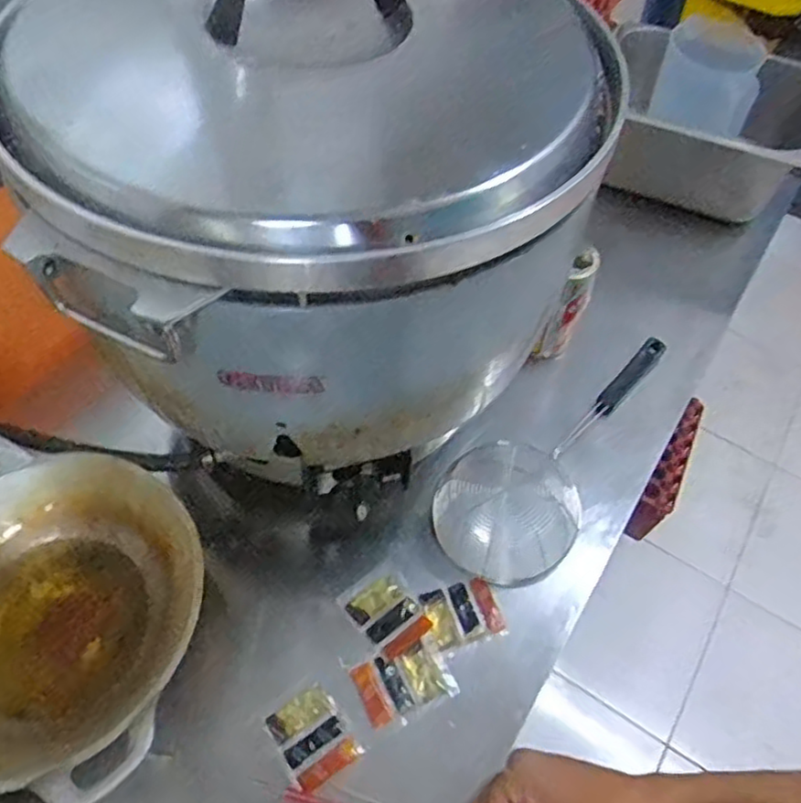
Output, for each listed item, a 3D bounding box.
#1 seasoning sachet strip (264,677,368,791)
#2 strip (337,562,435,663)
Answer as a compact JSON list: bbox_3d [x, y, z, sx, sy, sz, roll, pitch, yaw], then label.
[{"bbox_3d":[-0.077,0.294,0.604,0.061,0.006,0.075,-30,62,-22],"label":"seasoning sachet strip"},{"bbox_3d":[-0.013,0.203,0.673,0.065,0.005,0.084,-31,63,-23],"label":"strip"}]

